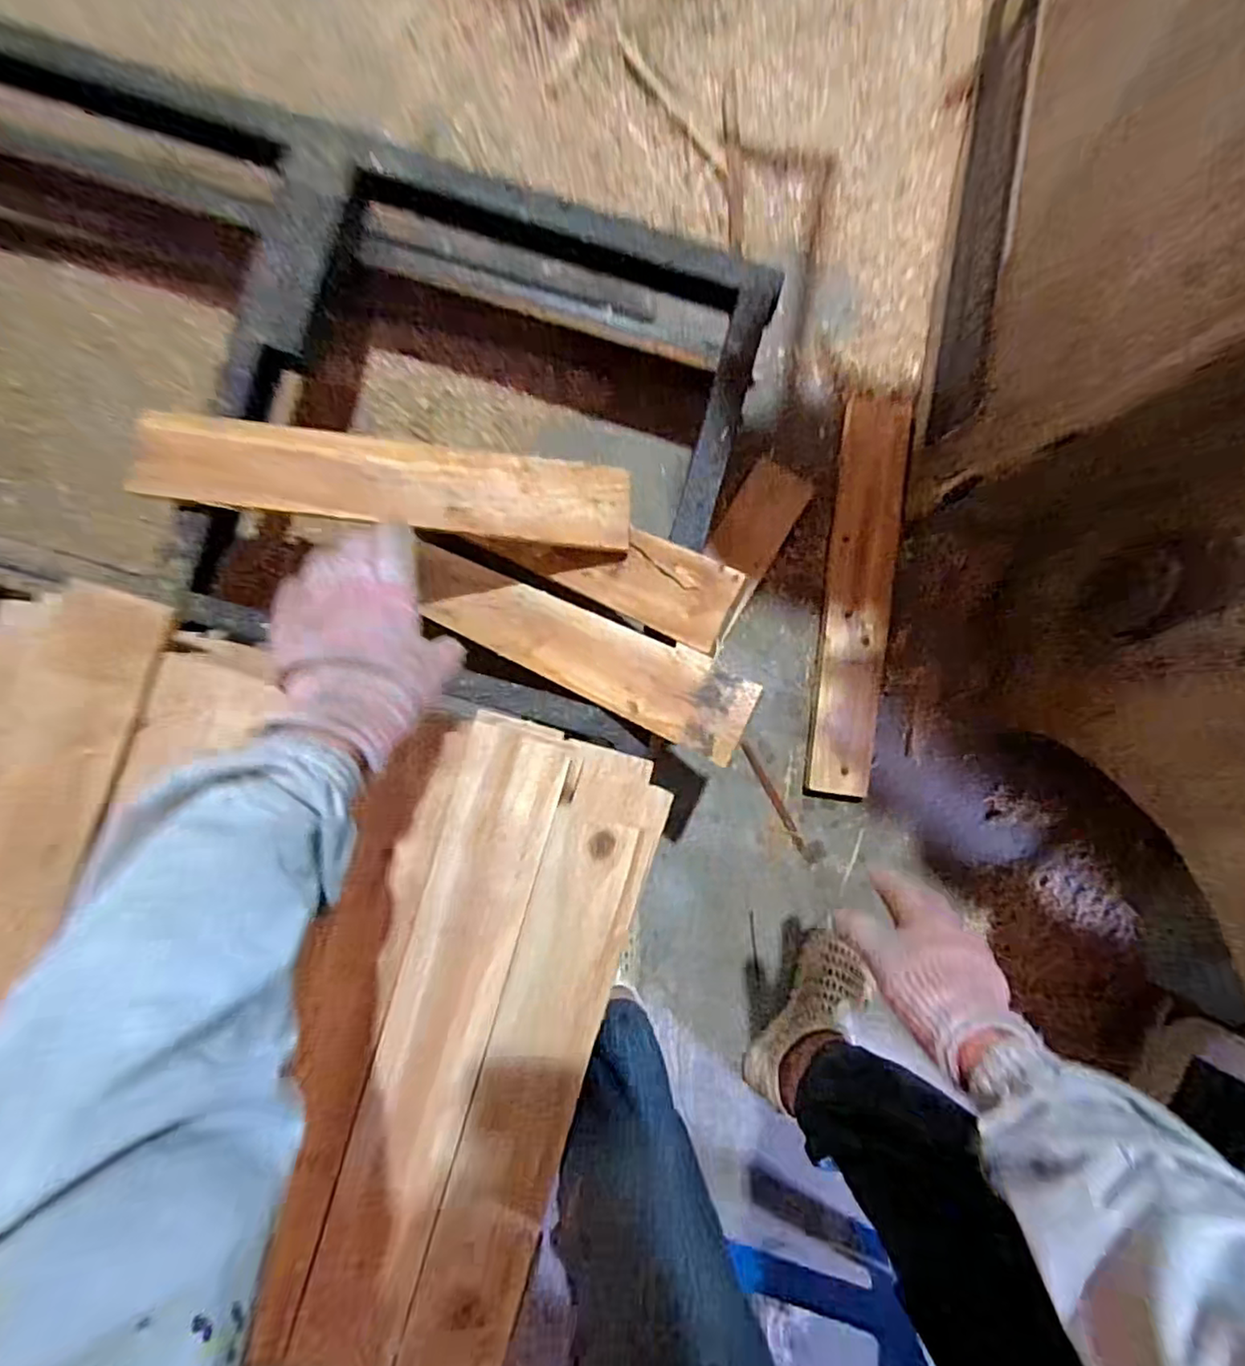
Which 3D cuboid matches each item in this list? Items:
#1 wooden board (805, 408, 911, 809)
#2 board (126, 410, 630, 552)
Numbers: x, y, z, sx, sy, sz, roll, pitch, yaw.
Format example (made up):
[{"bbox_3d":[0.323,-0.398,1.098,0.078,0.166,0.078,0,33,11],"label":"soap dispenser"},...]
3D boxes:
[{"bbox_3d":[0.304,-0.116,0.811,0.086,0.023,0.512,7,88,-2],"label":"wooden board"},{"bbox_3d":[-0.224,-0.196,0.609,0.459,0.028,0.085,6,88,-5],"label":"board"}]

